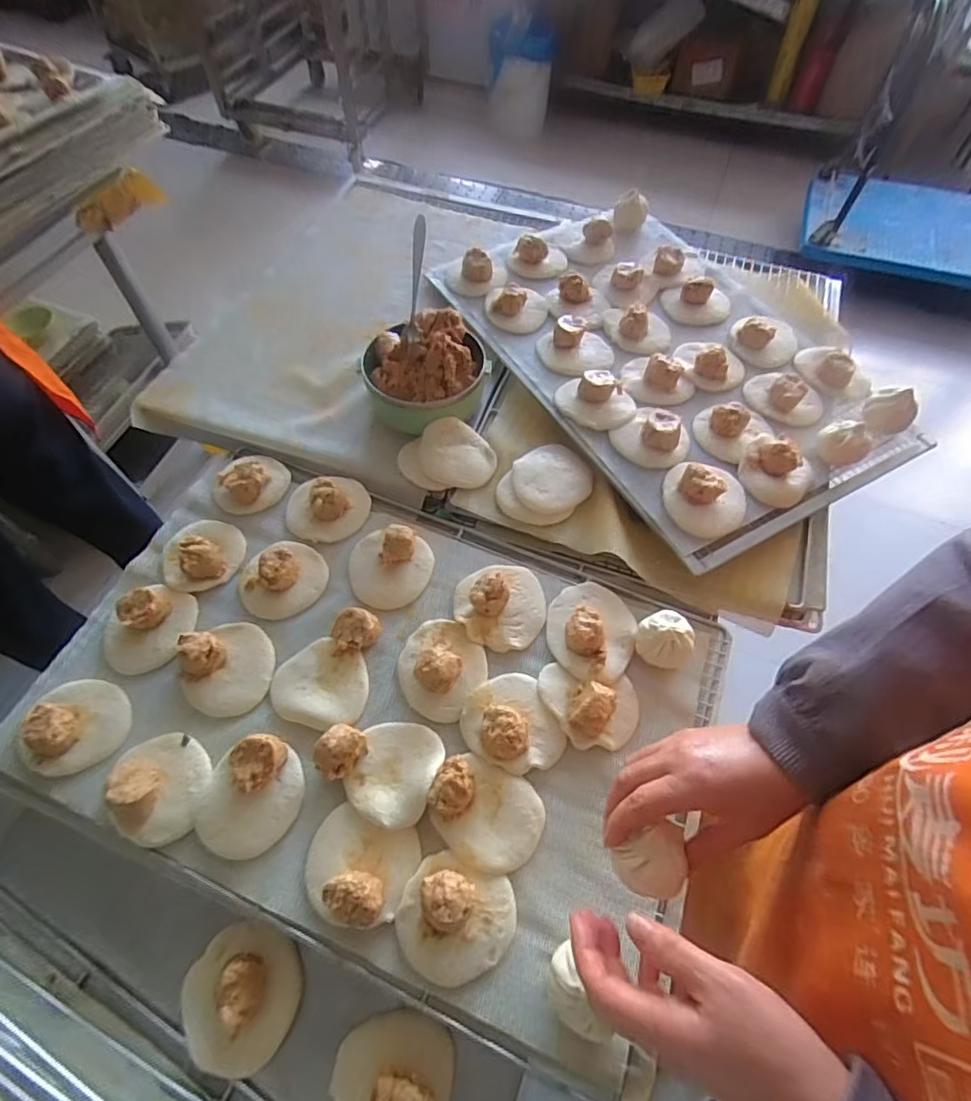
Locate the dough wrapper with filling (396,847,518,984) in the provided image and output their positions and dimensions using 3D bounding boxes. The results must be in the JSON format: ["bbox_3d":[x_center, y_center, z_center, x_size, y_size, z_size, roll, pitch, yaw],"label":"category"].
[{"bbox_3d":[-0.023,0.281,0.422,0.086,0.034,0.079,1,59,-1],"label":"dough wrapper with filling"}]

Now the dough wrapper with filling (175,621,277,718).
[{"bbox_3d":[-0.244,0.104,0.520,0.083,0.031,0.083,1,59,-1],"label":"dough wrapper with filling"}]

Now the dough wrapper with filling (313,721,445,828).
[{"bbox_3d":[-0.092,0.181,0.478,0.100,0.028,0.081,19,61,10],"label":"dough wrapper with filling"}]

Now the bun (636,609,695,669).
[{"bbox_3d":[0.172,0.081,0.532,0.050,0.044,0.051,20,61,11],"label":"bun"}]

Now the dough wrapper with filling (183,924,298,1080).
[{"bbox_3d":[-0.192,0.345,0.434,0.082,0.032,0.093,-22,62,-13],"label":"dough wrapper with filling"}]

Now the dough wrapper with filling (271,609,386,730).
[{"bbox_3d":[-0.151,0.106,0.522,0.087,0.027,0.107,11,60,5],"label":"dough wrapper with filling"}]

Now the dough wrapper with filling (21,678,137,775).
[{"bbox_3d":[-0.362,0.149,0.493,0.075,0.031,0.081,1,59,-1],"label":"dough wrapper with filling"}]

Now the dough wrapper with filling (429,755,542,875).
[{"bbox_3d":[0.000,0.216,0.461,0.094,0.031,0.075,21,61,11],"label":"dough wrapper with filling"}]

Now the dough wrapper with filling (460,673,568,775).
[{"bbox_3d":[0.022,0.151,0.496,0.080,0.031,0.087,1,59,-1],"label":"dough wrapper with filling"}]

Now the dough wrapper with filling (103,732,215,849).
[{"bbox_3d":[-0.273,0.194,0.465,0.071,0.033,0.085,6,60,3],"label":"dough wrapper with filling"}]

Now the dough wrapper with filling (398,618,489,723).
[{"bbox_3d":[-0.043,0.104,0.522,0.079,0.031,0.087,30,63,16],"label":"dough wrapper with filling"}]

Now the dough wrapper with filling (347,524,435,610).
[{"bbox_3d":[-0.100,0.008,0.574,0.088,0.039,0.092,4,60,1],"label":"dough wrapper with filling"}]

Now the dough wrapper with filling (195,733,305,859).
[{"bbox_3d":[-0.197,0.203,0.464,0.078,0.030,0.088,8,60,4],"label":"dough wrapper with filling"}]

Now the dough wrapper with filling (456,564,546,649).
[{"bbox_3d":[0.015,0.049,0.553,0.088,0.036,0.090,1,59,-1],"label":"dough wrapper with filling"}]

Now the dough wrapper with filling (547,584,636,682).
[{"bbox_3d":[0.105,0.073,0.544,0.084,0.032,0.105,9,60,4],"label":"dough wrapper with filling"}]

